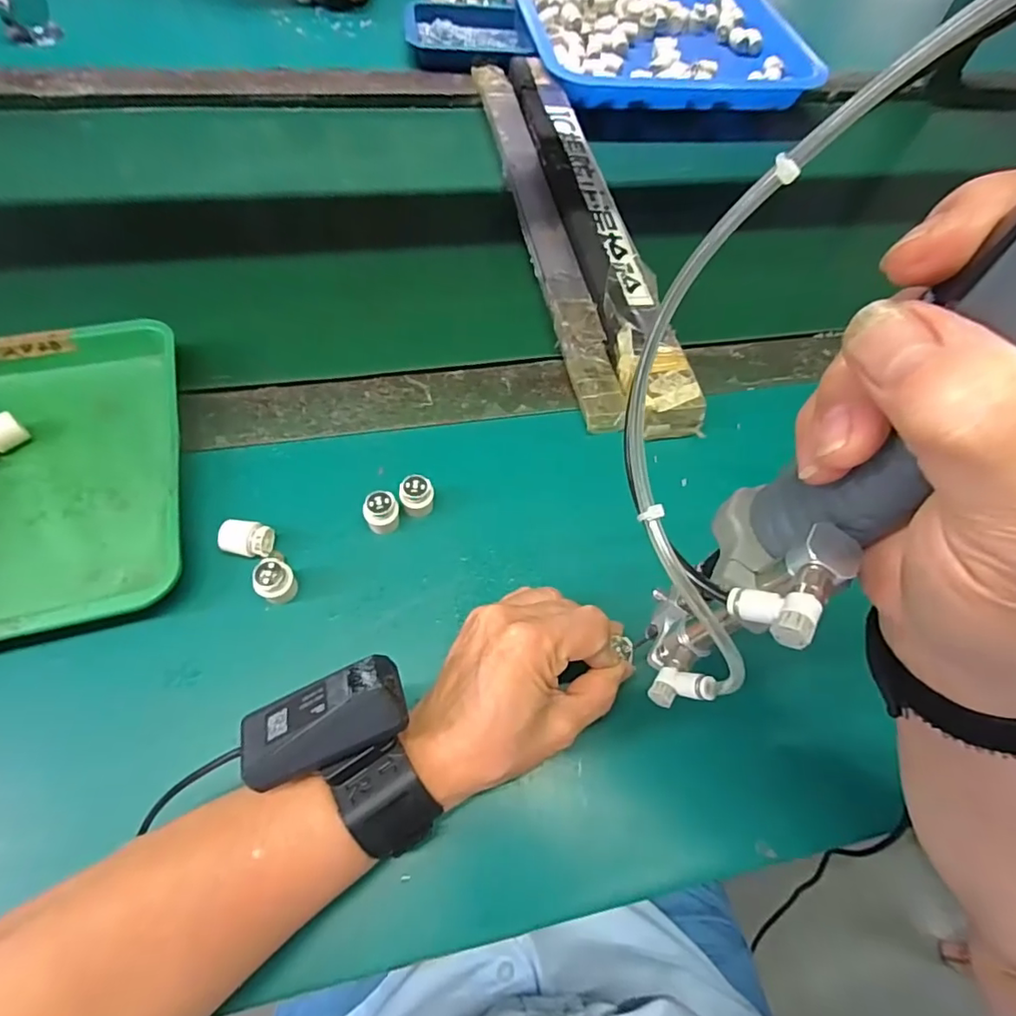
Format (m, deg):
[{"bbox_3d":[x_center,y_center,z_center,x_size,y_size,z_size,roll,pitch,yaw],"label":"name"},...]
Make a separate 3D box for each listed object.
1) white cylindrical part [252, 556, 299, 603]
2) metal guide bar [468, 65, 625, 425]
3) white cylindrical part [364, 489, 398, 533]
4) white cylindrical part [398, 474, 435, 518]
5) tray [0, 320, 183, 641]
[{"bbox_3d":[-0.136,0.043,0.319,0.018,0.028,0.021,40,65,15],"label":"white cylindrical part"},{"bbox_3d":[0.028,-0.281,0.513,0.036,0.017,0.503,-9,63,-7],"label":"metal guide bar"},{"bbox_3d":[-0.080,0.003,0.346,0.020,0.028,0.018,-14,64,-13],"label":"white cylindrical part"},{"bbox_3d":[-0.059,-0.007,0.355,0.021,0.029,0.018,-16,65,-14],"label":"white cylindrical part"},{"bbox_3d":[-0.296,-0.021,0.341,0.174,0.030,0.220,-12,64,-12],"label":"tray"}]

